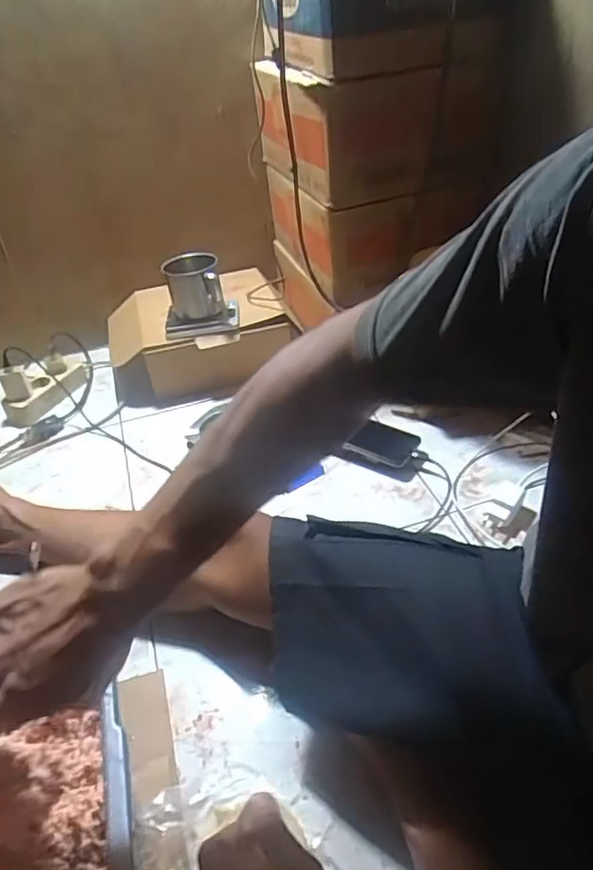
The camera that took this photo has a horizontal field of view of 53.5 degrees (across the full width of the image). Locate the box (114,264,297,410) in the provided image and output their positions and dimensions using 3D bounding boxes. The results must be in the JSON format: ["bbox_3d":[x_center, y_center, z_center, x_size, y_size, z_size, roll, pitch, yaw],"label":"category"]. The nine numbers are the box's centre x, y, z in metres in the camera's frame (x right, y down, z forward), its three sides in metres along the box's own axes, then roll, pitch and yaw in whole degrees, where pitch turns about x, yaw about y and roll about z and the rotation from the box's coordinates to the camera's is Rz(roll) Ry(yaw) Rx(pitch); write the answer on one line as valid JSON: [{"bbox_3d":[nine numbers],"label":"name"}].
[{"bbox_3d":[-0.190,-0.196,1.137,0.326,0.118,0.252,-14,39,-9],"label":"box"}]

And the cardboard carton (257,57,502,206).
[{"bbox_3d":[0.116,-0.511,0.954,0.292,0.162,0.342,-17,39,-13],"label":"cardboard carton"}]

